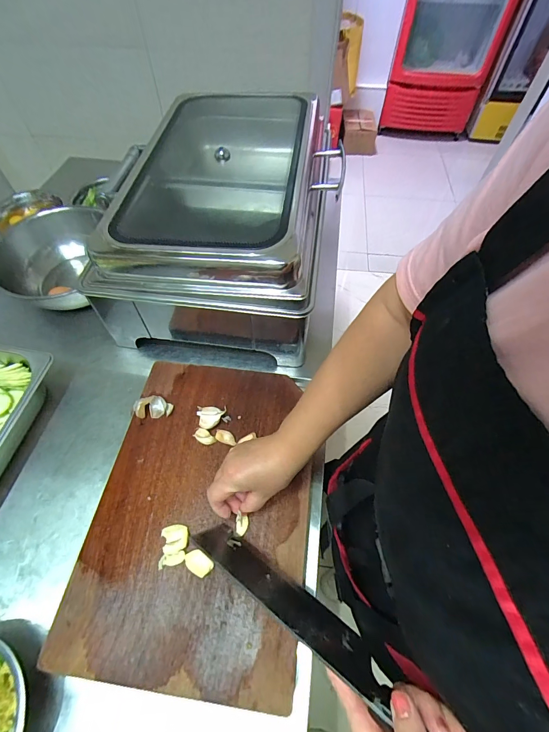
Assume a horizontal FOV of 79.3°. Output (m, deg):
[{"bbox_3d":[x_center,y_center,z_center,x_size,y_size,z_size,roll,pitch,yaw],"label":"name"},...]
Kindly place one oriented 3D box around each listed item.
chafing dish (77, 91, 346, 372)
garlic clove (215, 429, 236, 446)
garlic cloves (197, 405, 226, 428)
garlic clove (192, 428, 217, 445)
[{"bbox_3d":[-0.096,-0.287,0.658,0.375,0.227,0.548,9,59,5],"label":"chafing dish"},{"bbox_3d":[-0.070,0.103,0.482,0.033,0.008,0.017,15,59,9],"label":"garlic clove"},{"bbox_3d":[-0.096,0.076,0.489,0.045,0.019,0.032,6,58,4],"label":"garlic cloves"},{"bbox_3d":[-0.101,0.103,0.480,0.031,0.009,0.019,34,64,19],"label":"garlic clove"}]

